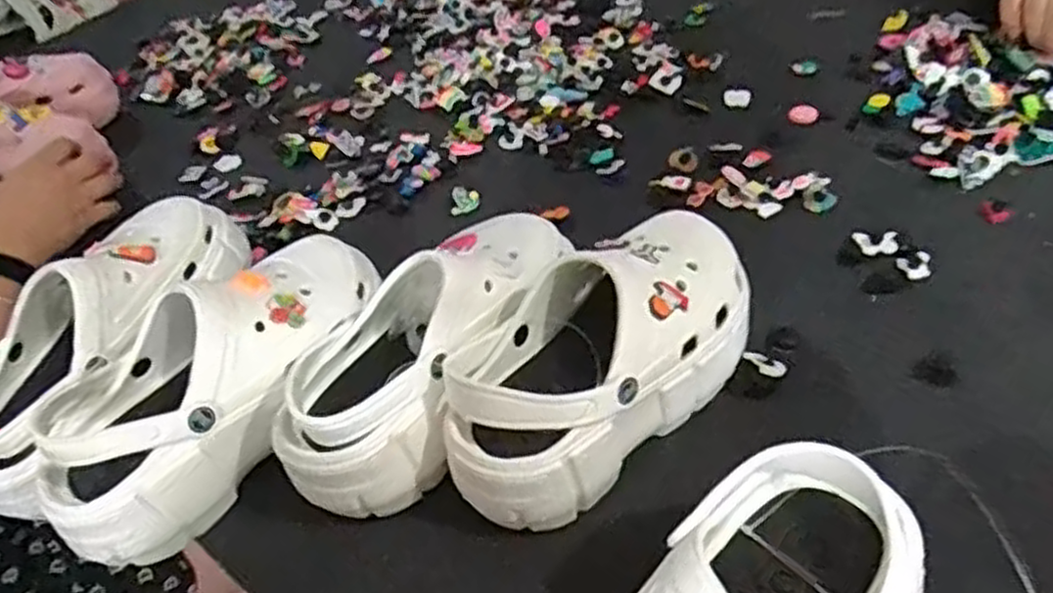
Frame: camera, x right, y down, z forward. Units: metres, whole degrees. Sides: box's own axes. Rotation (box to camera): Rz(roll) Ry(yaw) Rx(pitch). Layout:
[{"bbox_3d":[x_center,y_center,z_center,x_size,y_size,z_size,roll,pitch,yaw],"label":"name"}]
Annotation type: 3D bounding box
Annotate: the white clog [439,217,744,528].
[{"bbox_3d":[0.048,0.031,0.480,0.234,0.086,0.105,-34,47,-23],"label":"white clog"}]

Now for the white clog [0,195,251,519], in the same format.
[{"bbox_3d":[-0.316,0.021,0.566,0.096,0.091,0.258,11,47,22],"label":"white clog"}]

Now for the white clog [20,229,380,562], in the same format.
[{"bbox_3d":[-0.205,0.052,0.517,0.101,0.100,0.253,27,55,34],"label":"white clog"}]

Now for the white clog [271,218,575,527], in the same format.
[{"bbox_3d":[-0.067,0.020,0.499,0.097,0.088,0.245,18,59,27],"label":"white clog"}]

